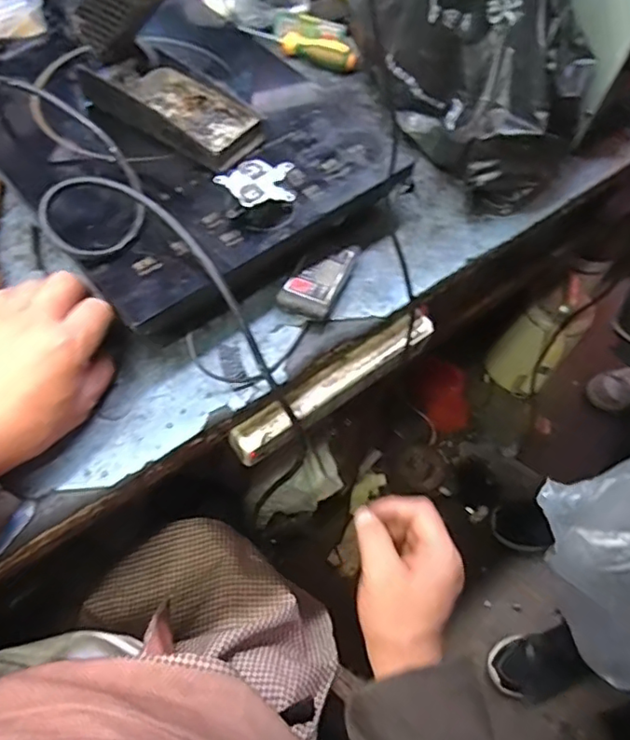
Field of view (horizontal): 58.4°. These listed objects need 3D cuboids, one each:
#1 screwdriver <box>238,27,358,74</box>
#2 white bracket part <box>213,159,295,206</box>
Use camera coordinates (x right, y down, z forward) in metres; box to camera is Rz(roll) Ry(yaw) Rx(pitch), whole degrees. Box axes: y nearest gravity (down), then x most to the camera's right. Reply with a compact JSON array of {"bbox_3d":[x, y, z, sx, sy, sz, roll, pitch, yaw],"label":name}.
[{"bbox_3d":[-0.024,-0.400,0.691,0.159,0.025,0.025,23,60,10],"label":"screwdriver"},{"bbox_3d":[-0.046,-0.151,0.454,0.062,0.008,0.047,-14,60,-13],"label":"white bracket part"}]

